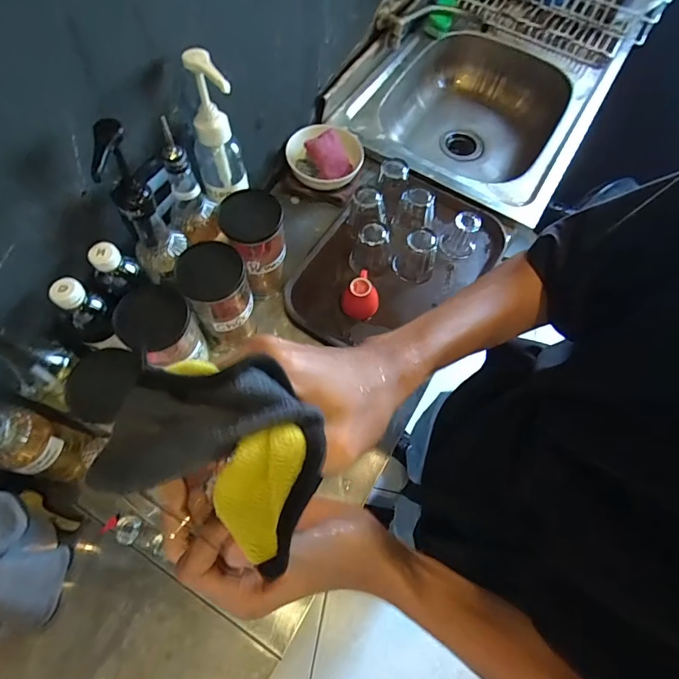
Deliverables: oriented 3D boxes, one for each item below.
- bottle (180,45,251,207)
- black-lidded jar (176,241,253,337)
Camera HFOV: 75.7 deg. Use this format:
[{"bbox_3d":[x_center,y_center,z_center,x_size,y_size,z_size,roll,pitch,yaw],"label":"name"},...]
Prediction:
[{"bbox_3d":[-0.169,-0.275,0.587,0.065,0.188,0.051,-12,67,-9],"label":"bottle"},{"bbox_3d":[-0.180,-0.069,0.657,0.090,0.141,0.095,-22,69,-13],"label":"black-lidded jar"}]

